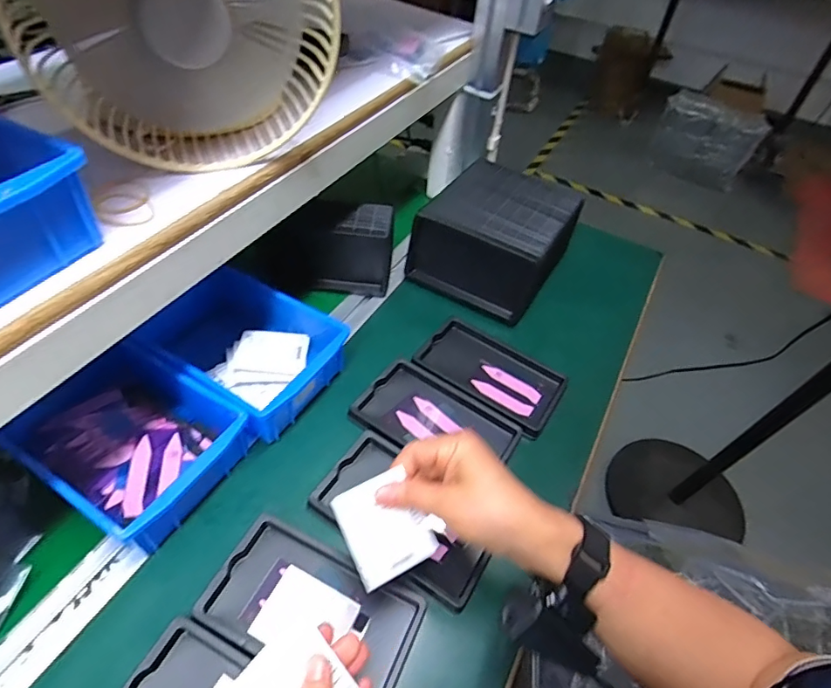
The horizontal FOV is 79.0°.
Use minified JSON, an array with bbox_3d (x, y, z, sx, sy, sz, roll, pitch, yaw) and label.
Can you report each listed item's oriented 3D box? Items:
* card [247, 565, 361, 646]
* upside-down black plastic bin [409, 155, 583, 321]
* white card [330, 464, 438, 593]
[{"bbox_3d":[-0.087,0.218,0.401,0.068,0.004,0.058,25,48,12],"label":"card"},{"bbox_3d":[0.111,-0.149,0.681,0.164,0.105,0.191,26,50,16],"label":"upside-down black plastic bin"},{"bbox_3d":[-0.022,0.134,0.371,0.060,0.009,0.068,-23,79,-22],"label":"white card"}]

